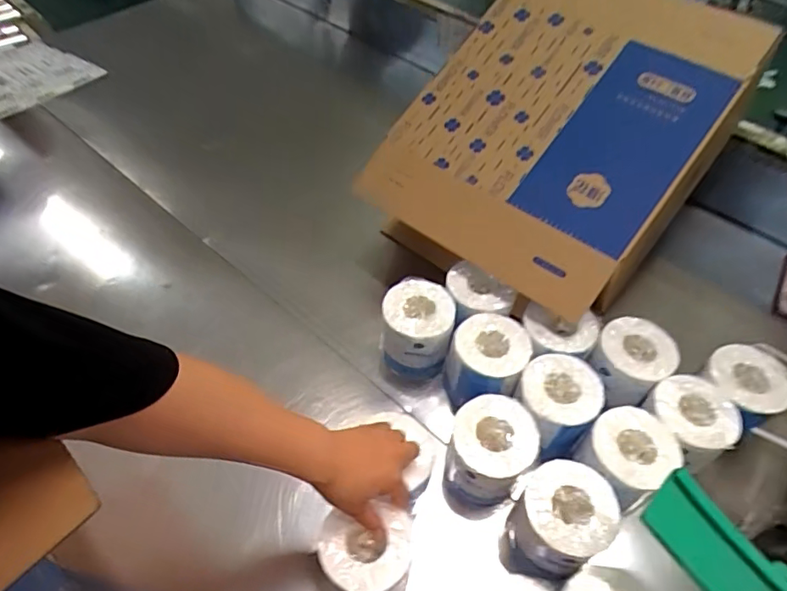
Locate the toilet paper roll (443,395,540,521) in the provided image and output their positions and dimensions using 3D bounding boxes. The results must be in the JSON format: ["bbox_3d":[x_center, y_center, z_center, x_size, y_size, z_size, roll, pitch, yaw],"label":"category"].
[{"bbox_3d":[0.115,0.202,0.664,0.093,0.133,0.101,1,52,-1],"label":"toilet paper roll"}]

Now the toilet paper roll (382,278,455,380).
[{"bbox_3d":[0.033,0.048,0.763,0.093,0.111,0.101,1,52,-1],"label":"toilet paper roll"}]

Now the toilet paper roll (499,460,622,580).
[{"bbox_3d":[0.184,0.259,0.608,0.113,0.112,0.095,-29,58,-22],"label":"toilet paper roll"}]

